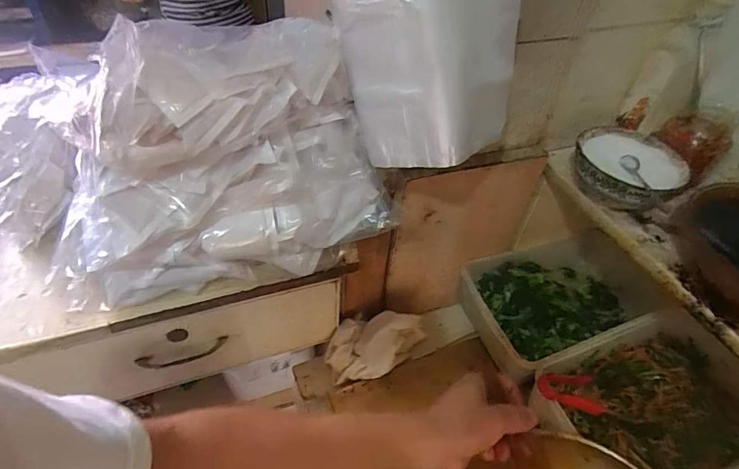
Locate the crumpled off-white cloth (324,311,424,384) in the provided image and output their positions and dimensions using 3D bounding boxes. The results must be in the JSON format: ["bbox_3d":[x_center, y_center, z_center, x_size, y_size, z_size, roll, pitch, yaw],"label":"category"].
[{"bbox_3d":[0.012,0.183,0.696,0.160,0.078,0.090,-2,44,-7],"label":"crumpled off-white cloth"}]

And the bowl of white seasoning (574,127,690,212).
[{"bbox_3d":[0.353,-0.085,0.598,0.140,0.055,0.150,22,46,17],"label":"bowl of white seasoning"}]

